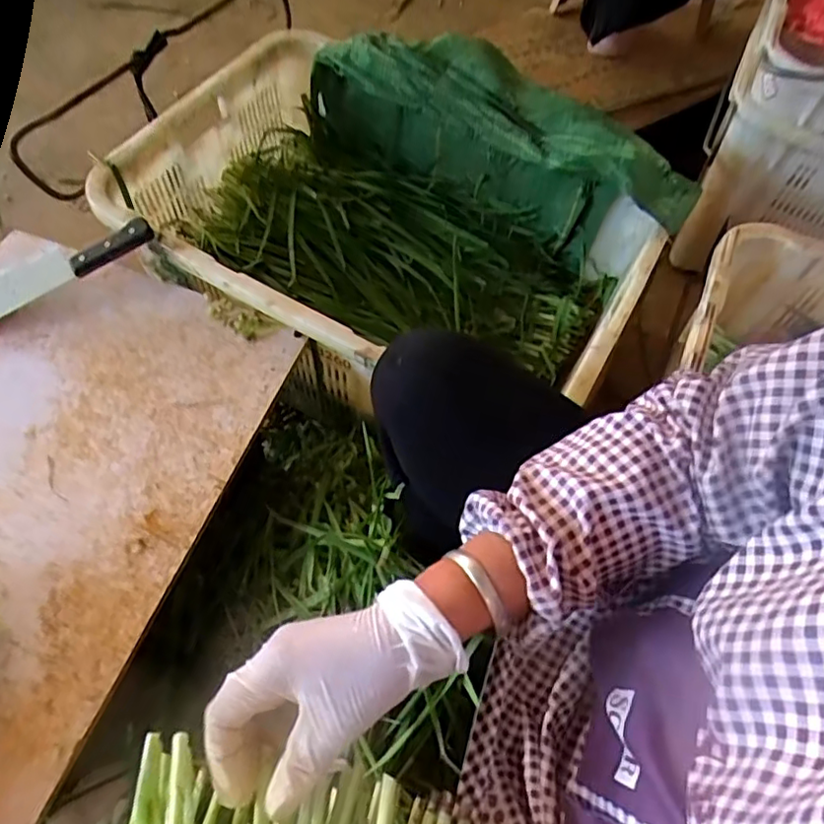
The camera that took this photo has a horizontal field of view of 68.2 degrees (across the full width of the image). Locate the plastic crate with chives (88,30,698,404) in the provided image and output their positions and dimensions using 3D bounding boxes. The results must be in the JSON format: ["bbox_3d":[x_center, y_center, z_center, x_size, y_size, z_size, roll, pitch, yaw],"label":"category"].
[{"bbox_3d":[-0.021,-0.229,0.807,0.639,0.286,0.435,27,62,11],"label":"plastic crate with chives"}]

